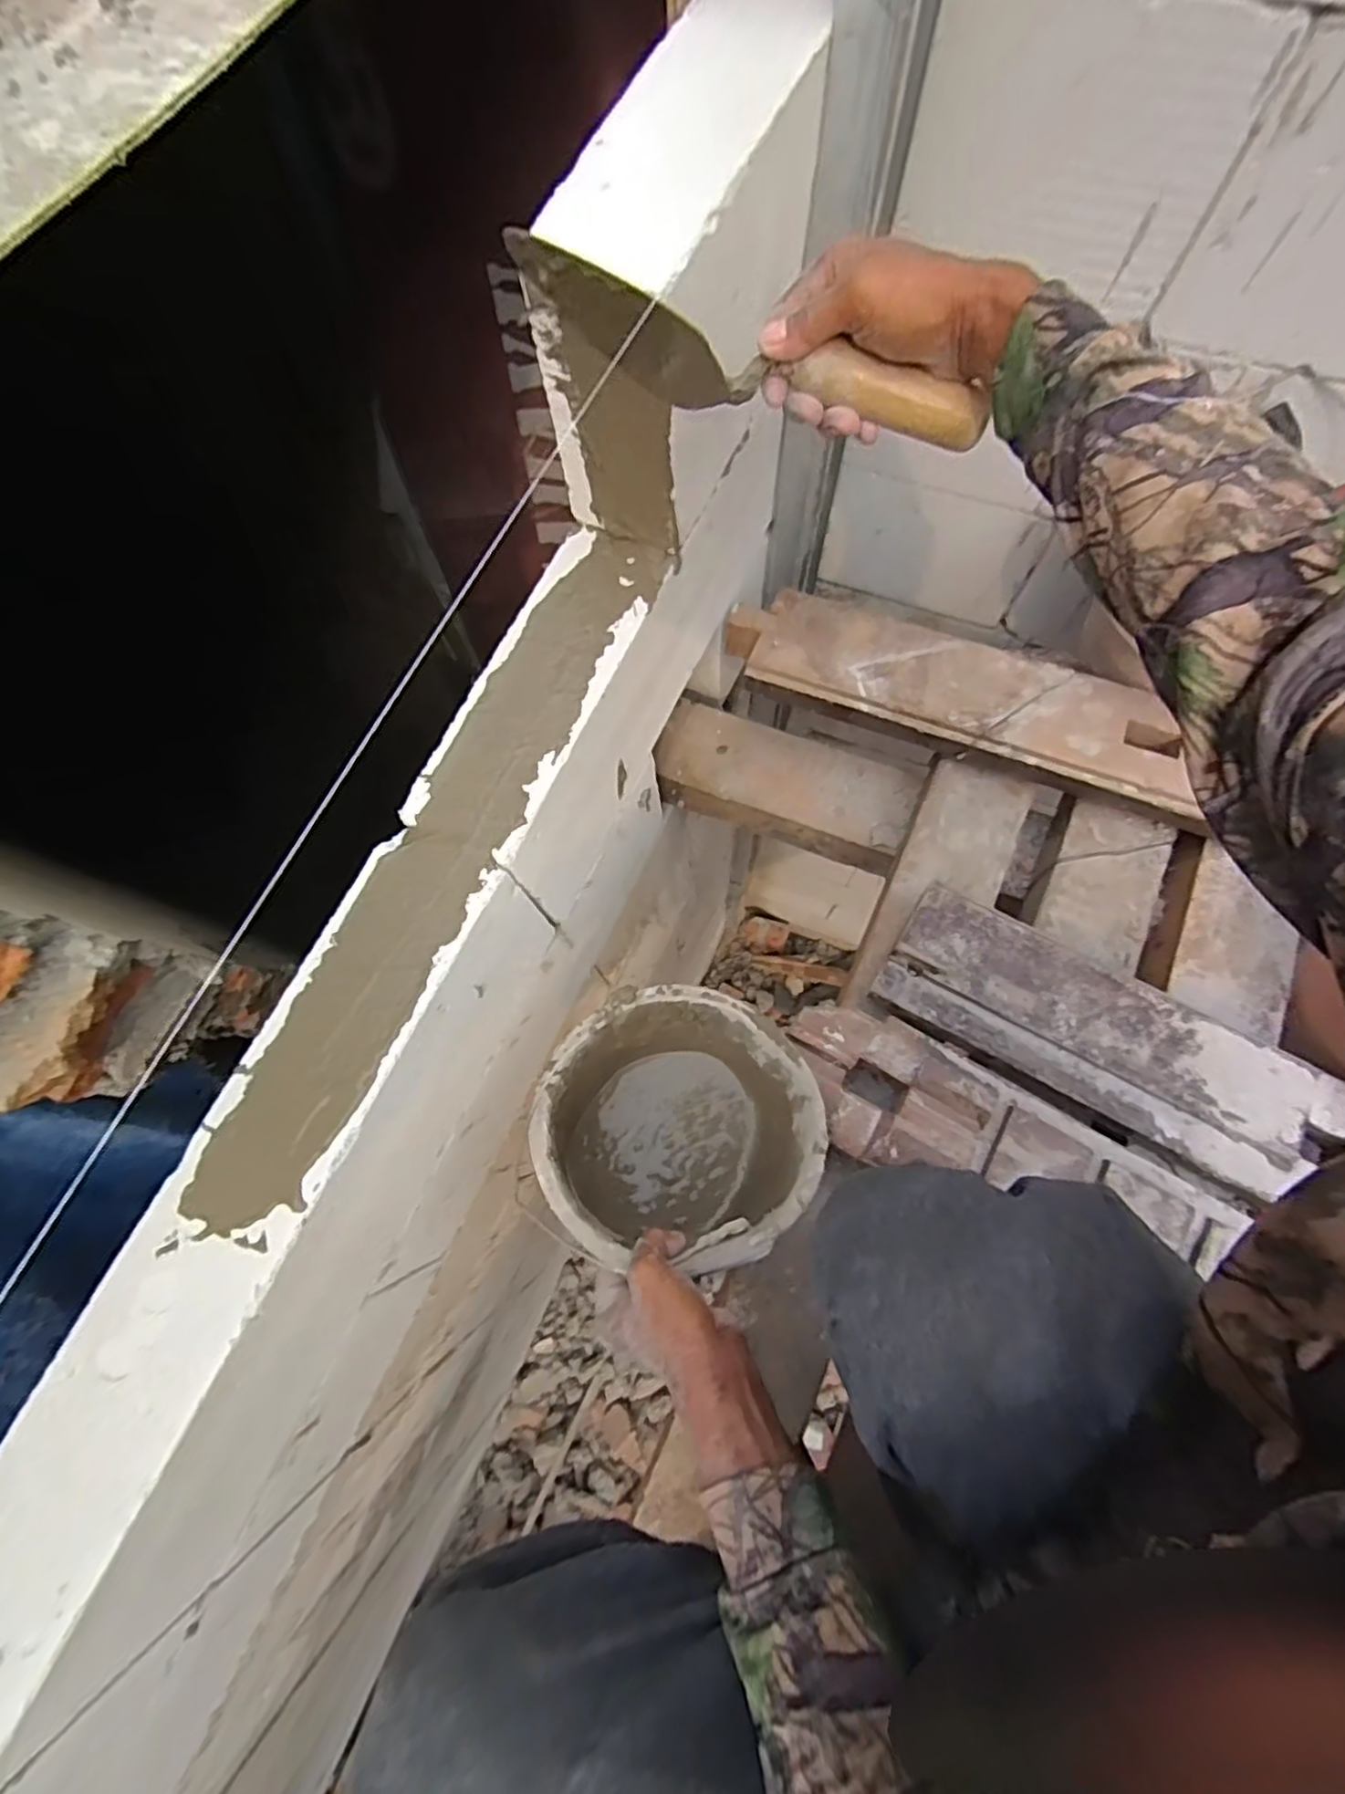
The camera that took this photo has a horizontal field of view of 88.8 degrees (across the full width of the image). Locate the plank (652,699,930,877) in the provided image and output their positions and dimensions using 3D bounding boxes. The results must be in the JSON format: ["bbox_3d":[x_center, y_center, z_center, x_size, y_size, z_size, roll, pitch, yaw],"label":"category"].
[{"bbox_3d":[0.140,-0.147,0.893,0.329,0.066,0.135,20,75,6],"label":"plank"}]

